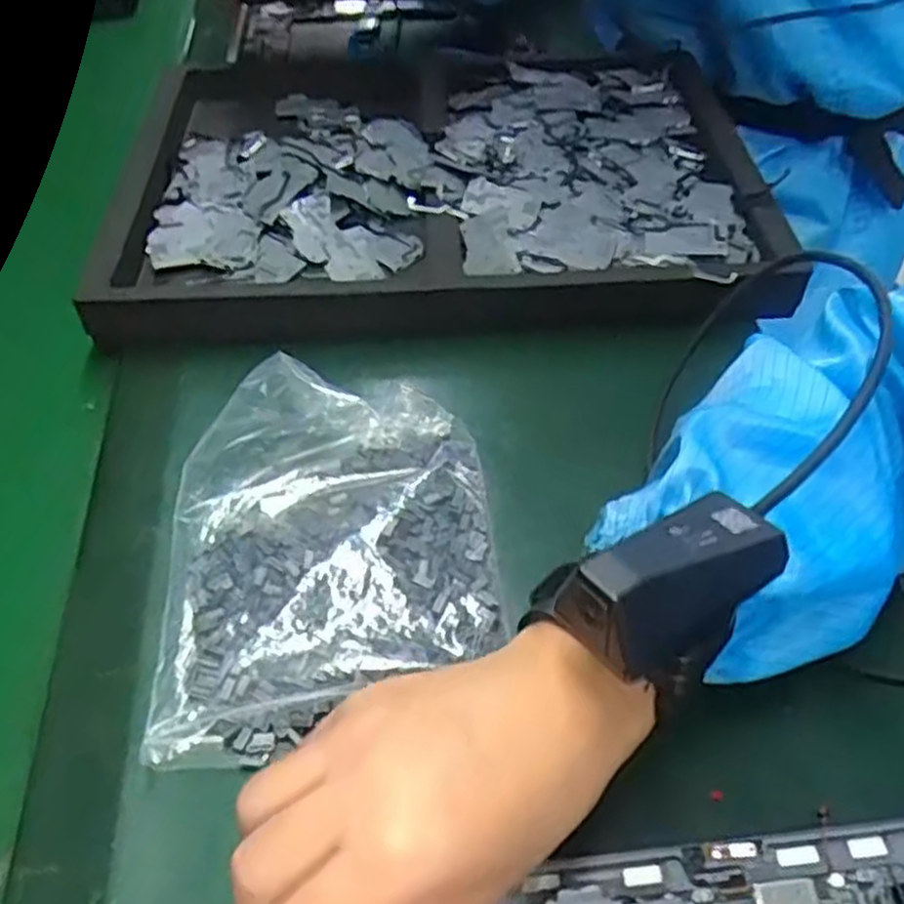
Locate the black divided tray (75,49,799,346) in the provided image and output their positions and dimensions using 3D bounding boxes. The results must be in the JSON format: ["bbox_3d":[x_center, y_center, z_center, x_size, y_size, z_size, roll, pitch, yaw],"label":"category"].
[{"bbox_3d":[-0.011,-0.207,0.563,0.416,0.038,0.343,-2,52,2],"label":"black divided tray"}]

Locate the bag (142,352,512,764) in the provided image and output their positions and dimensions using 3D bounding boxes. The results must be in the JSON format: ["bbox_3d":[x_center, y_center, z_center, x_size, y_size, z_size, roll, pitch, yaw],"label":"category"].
[{"bbox_3d":[-0.057,0.037,0.368,0.151,0.034,0.184,-8,52,-2],"label":"bag"}]

